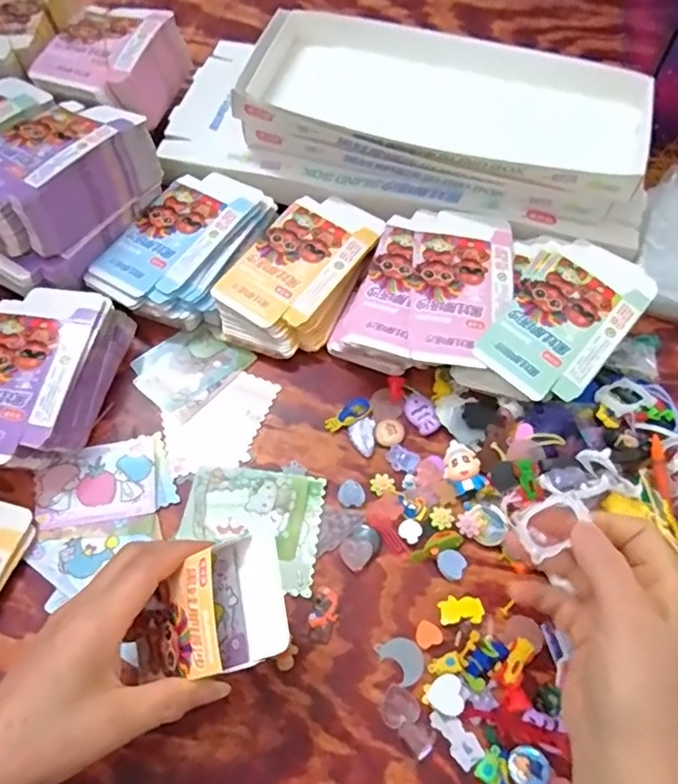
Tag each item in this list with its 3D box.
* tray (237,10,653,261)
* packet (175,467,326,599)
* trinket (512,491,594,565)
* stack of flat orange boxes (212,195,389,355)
[{"bbox_3d":[0.104,-0.246,0.537,0.370,0.078,0.172,20,64,10],"label":"tray"},{"bbox_3d":[-0.065,0.098,0.435,0.100,0.007,0.084,8,62,3],"label":"packet"},{"bbox_3d":[0.126,0.079,0.346,0.042,0.004,0.030,-39,51,19],"label":"trinket"},{"bbox_3d":[-0.034,-0.101,0.519,0.098,0.047,0.149,28,65,13],"label":"stack of flat orange boxes"}]

